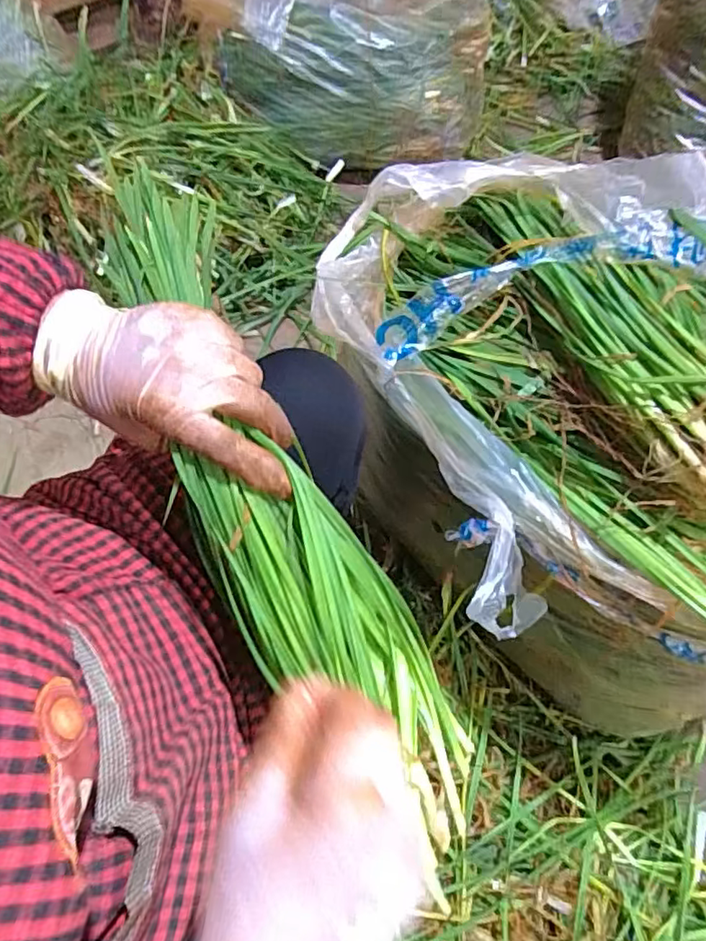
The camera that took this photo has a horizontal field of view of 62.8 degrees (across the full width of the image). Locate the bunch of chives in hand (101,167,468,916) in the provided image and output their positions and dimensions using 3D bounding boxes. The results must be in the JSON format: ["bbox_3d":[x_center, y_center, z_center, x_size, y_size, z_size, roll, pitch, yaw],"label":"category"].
[{"bbox_3d":[-0.059,0.014,0.362,0.098,0.053,0.484,-26,80,-13],"label":"bunch of chives in hand"}]

